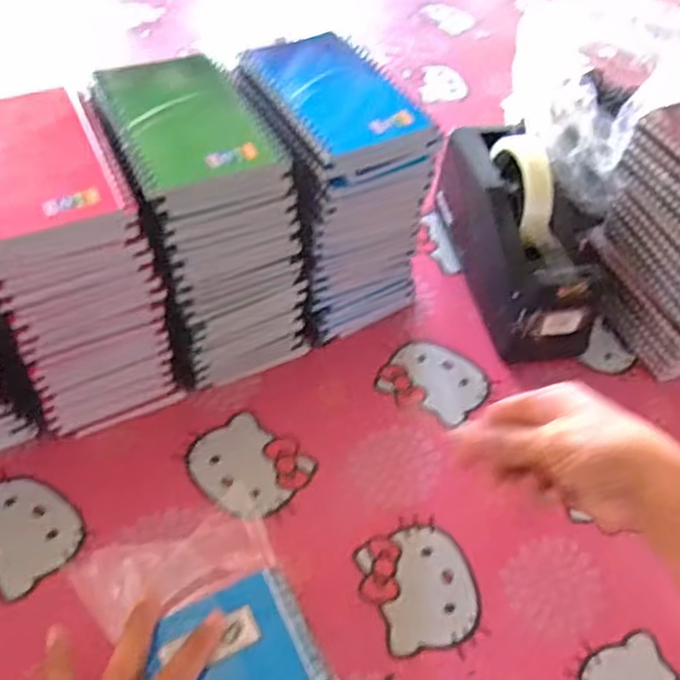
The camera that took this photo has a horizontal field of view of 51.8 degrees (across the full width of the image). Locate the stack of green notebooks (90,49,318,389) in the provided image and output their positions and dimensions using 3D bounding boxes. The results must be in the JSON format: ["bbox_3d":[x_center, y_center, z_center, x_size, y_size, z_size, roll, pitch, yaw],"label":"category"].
[{"bbox_3d":[-0.096,-0.080,0.509,0.103,0.193,0.134,-22,57,-22],"label":"stack of green notebooks"}]

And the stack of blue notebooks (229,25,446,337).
[{"bbox_3d":[-0.009,-0.112,0.545,0.101,0.188,0.133,-23,57,-22],"label":"stack of blue notebooks"}]

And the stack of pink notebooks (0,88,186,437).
[{"bbox_3d":[-0.187,-0.048,0.475,0.098,0.188,0.137,-21,56,-21],"label":"stack of pink notebooks"}]

